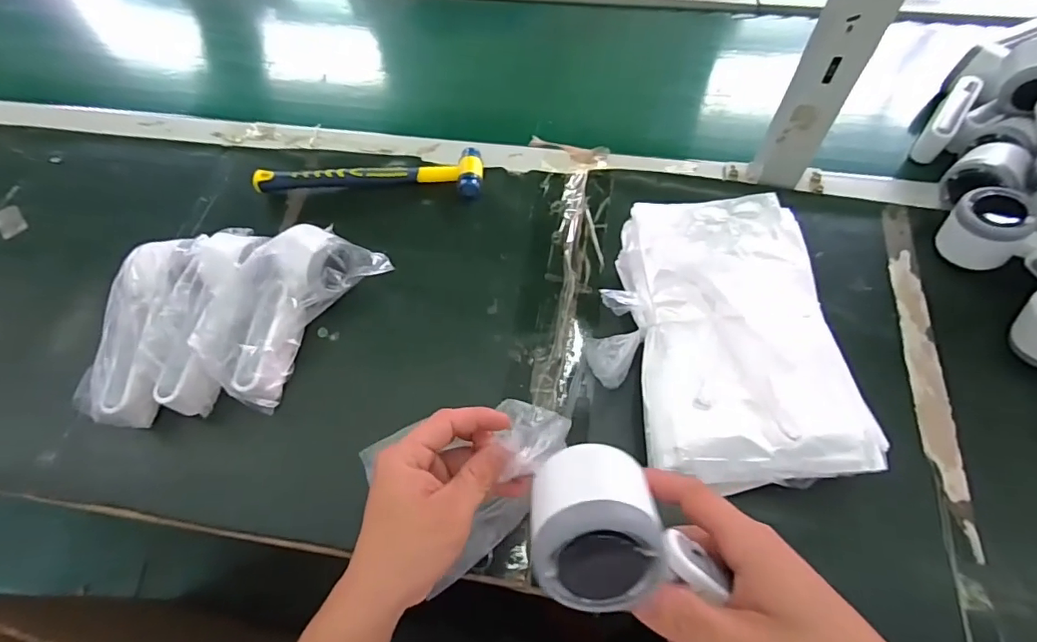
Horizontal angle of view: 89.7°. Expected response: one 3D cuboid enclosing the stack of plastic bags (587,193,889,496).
[{"bbox_3d":[0.162,0.016,0.435,0.195,0.072,0.241,-9,62,-3],"label":"stack of plastic bags"}]

